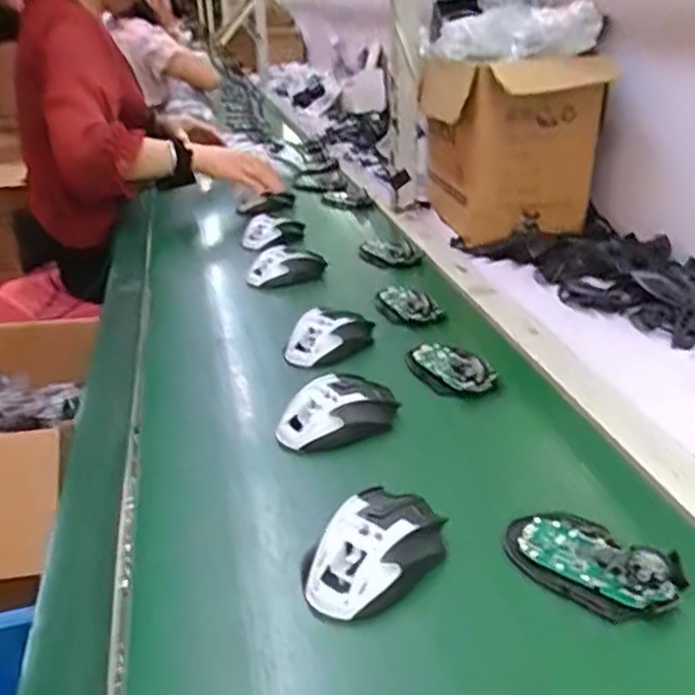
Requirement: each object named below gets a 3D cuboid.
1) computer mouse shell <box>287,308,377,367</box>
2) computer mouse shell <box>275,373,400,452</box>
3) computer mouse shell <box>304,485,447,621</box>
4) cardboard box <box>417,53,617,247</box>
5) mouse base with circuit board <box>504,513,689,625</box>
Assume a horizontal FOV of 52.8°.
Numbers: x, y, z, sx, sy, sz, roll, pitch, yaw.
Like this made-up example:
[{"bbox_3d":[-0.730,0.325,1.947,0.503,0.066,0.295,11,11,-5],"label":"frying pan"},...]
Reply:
[{"bbox_3d":[-0.018,-0.014,0.774,0.108,0.049,0.053,-27,35,-36],"label":"computer mouse shell"},{"bbox_3d":[-0.013,0.055,0.636,0.110,0.040,0.067,-16,30,-22],"label":"computer mouse shell"},{"bbox_3d":[0.022,0.135,0.476,0.064,0.034,0.107,15,33,32],"label":"computer mouse shell"},{"bbox_3d":[0.249,-0.315,1.092,0.199,0.250,0.259,-9,28,-10],"label":"cardboard box"},{"bbox_3d":[0.165,0.143,0.476,0.062,0.027,0.109,-26,35,-36],"label":"mouse base with circuit board"}]

